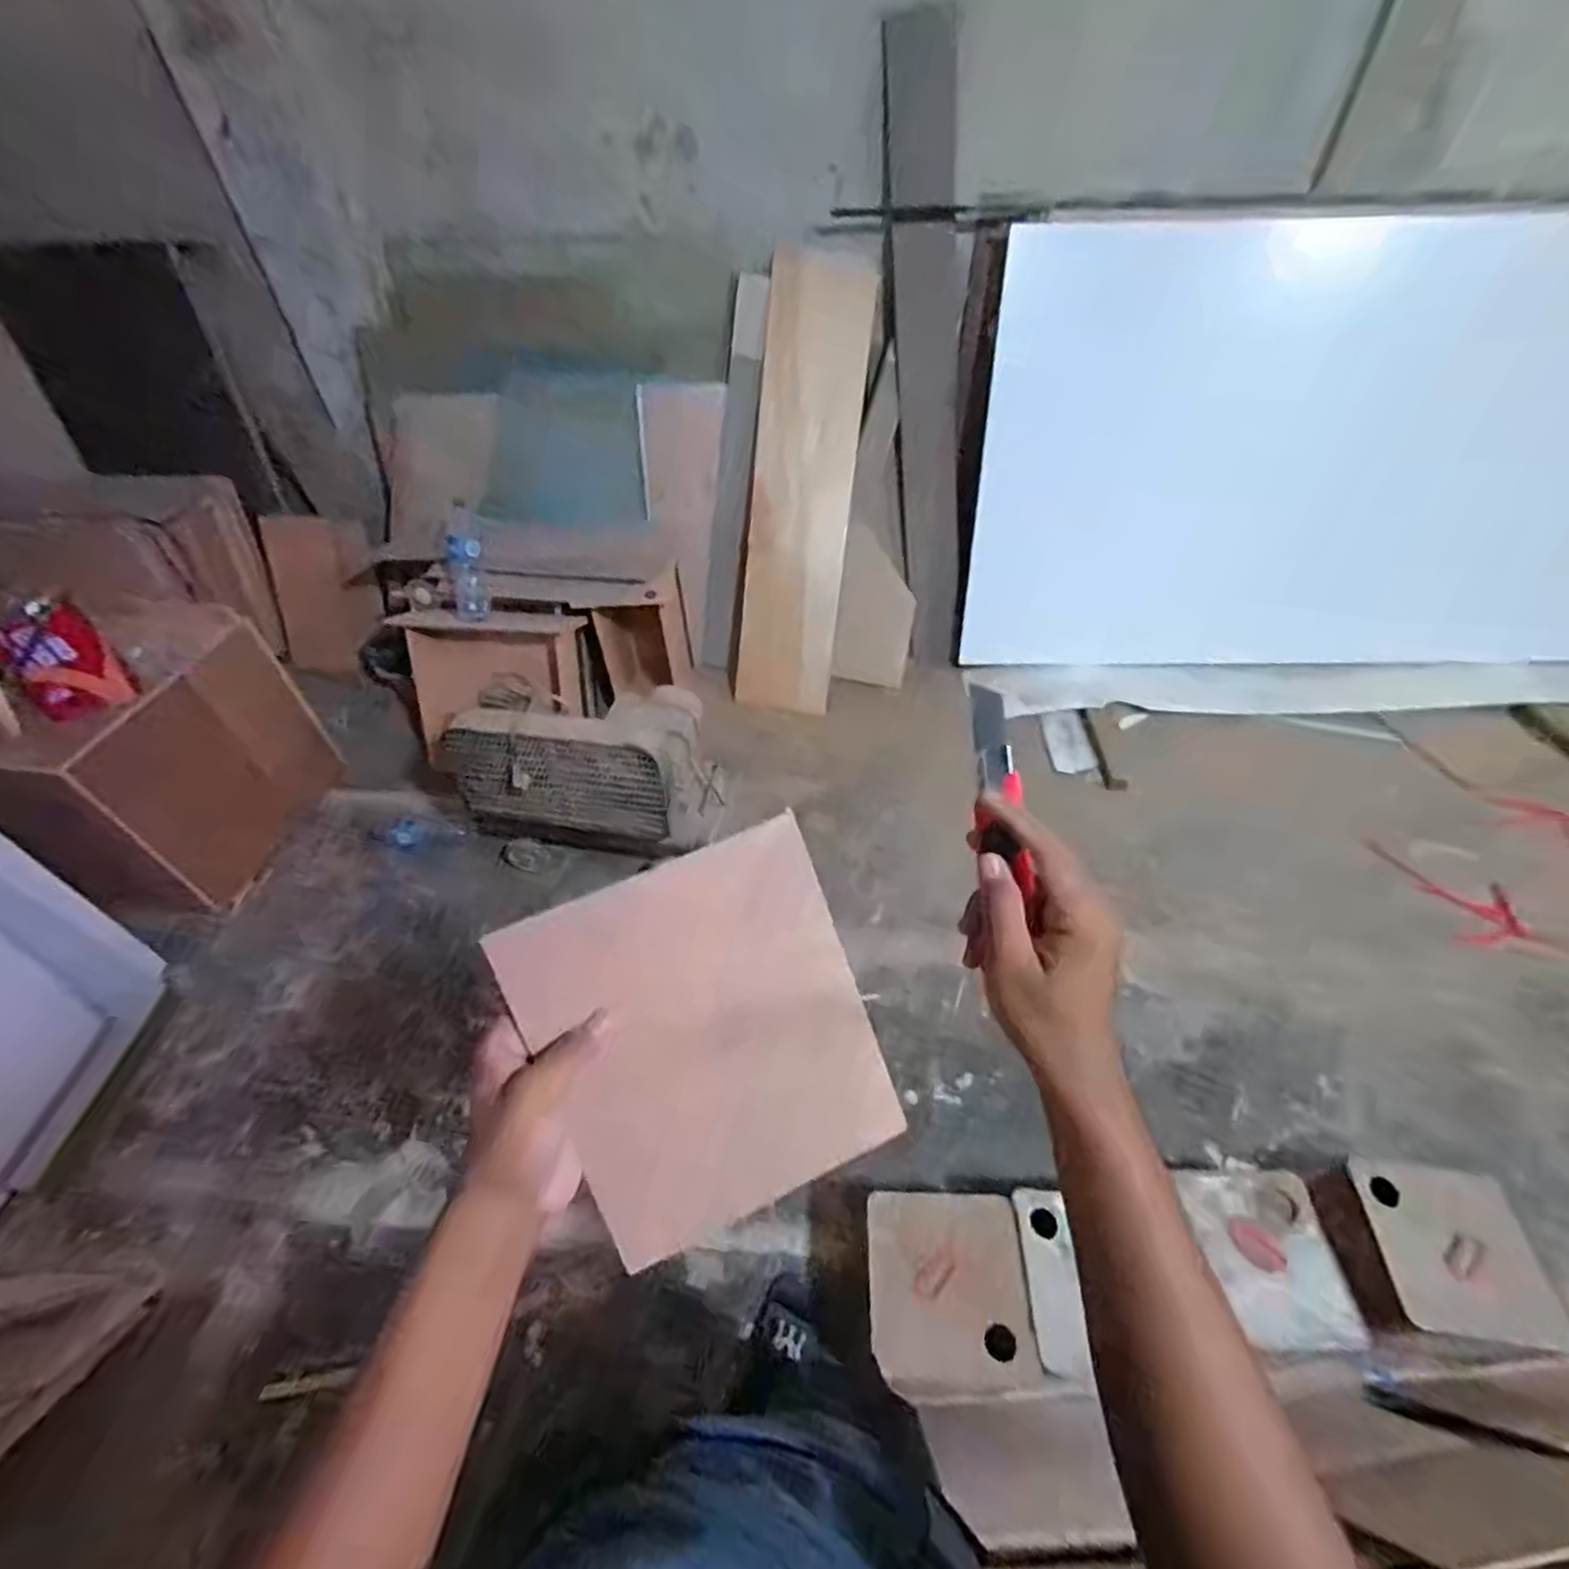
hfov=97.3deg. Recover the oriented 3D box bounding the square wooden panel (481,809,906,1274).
[{"bbox_3d":[-0.044,0.147,0.411,0.187,0.010,0.200,-23,87,-9],"label":"square wooden panel"}]

